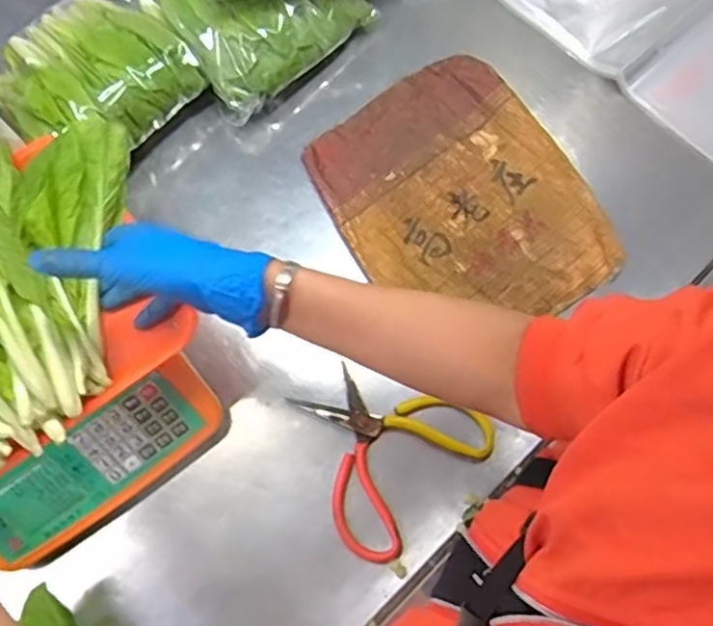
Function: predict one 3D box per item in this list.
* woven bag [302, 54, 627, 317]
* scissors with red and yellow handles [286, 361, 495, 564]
[{"bbox_3d":[0.104,-0.115,0.674,0.229,0.020,0.288,-31,75,-11],"label":"woven bag"},{"bbox_3d":[0.021,0.119,0.610,0.155,0.022,0.163,43,76,11],"label":"scissors with red and yellow handles"}]

